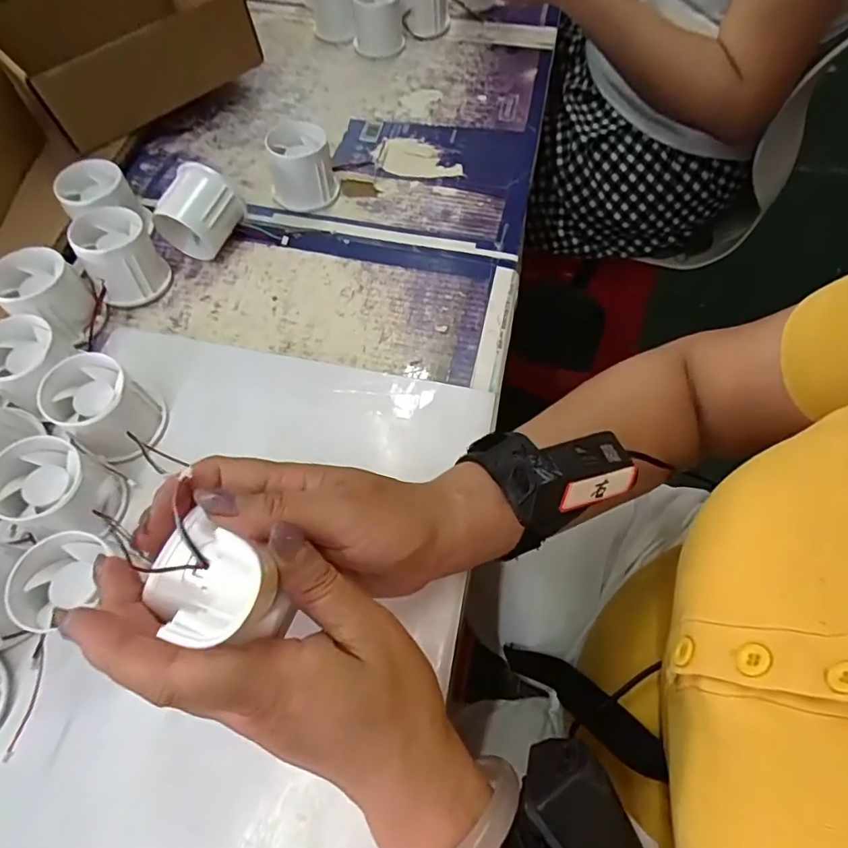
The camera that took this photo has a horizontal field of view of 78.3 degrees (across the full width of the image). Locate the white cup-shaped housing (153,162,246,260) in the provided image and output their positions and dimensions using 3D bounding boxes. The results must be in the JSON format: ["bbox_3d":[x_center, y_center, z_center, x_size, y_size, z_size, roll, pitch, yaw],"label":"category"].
[{"bbox_3d":[-0.181,-0.166,0.418,0.062,0.057,0.053,25,64,14],"label":"white cup-shaped housing"}]

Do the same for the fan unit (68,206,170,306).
[{"bbox_3d":[-0.233,-0.129,0.405,0.051,0.054,0.057,-19,63,-9],"label":"fan unit"}]

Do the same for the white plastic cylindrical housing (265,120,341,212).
[{"bbox_3d":[-0.107,-0.223,0.455,0.056,0.051,0.055,0,61,1],"label":"white plastic cylindrical housing"}]

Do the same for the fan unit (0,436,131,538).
[{"bbox_3d":[-0.216,0.041,0.311,0.056,0.048,0.054,5,61,3],"label":"fan unit"}]

